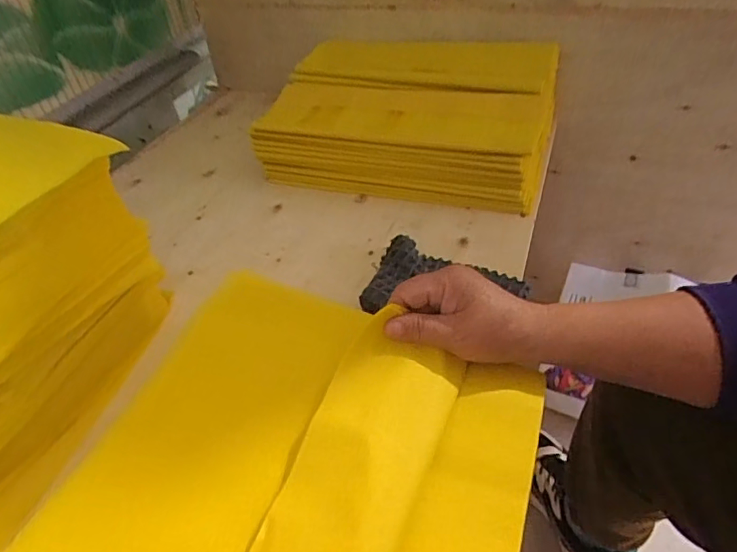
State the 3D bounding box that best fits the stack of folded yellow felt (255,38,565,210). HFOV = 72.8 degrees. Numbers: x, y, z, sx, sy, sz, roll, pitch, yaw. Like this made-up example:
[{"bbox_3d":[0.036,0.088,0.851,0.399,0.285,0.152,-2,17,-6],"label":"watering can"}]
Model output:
[{"bbox_3d":[0.062,-0.233,0.714,0.374,0.101,0.281,9,46,16],"label":"stack of folded yellow felt"}]

